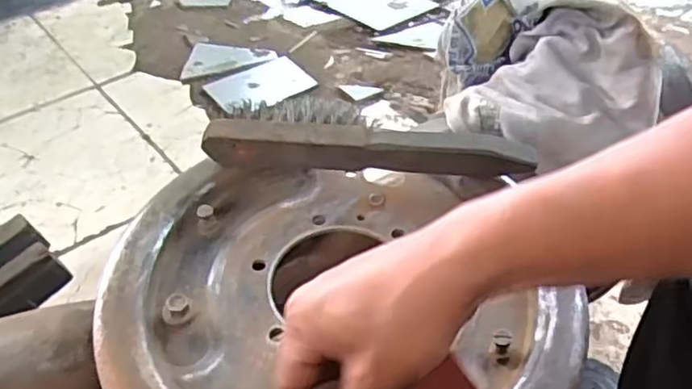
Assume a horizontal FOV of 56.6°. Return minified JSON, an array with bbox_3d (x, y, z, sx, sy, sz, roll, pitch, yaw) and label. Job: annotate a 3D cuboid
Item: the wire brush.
[{"bbox_3d":[0.014,-0.041,0.474,0.227,0.038,0.043,1,41,2],"label":"wire brush"}]

